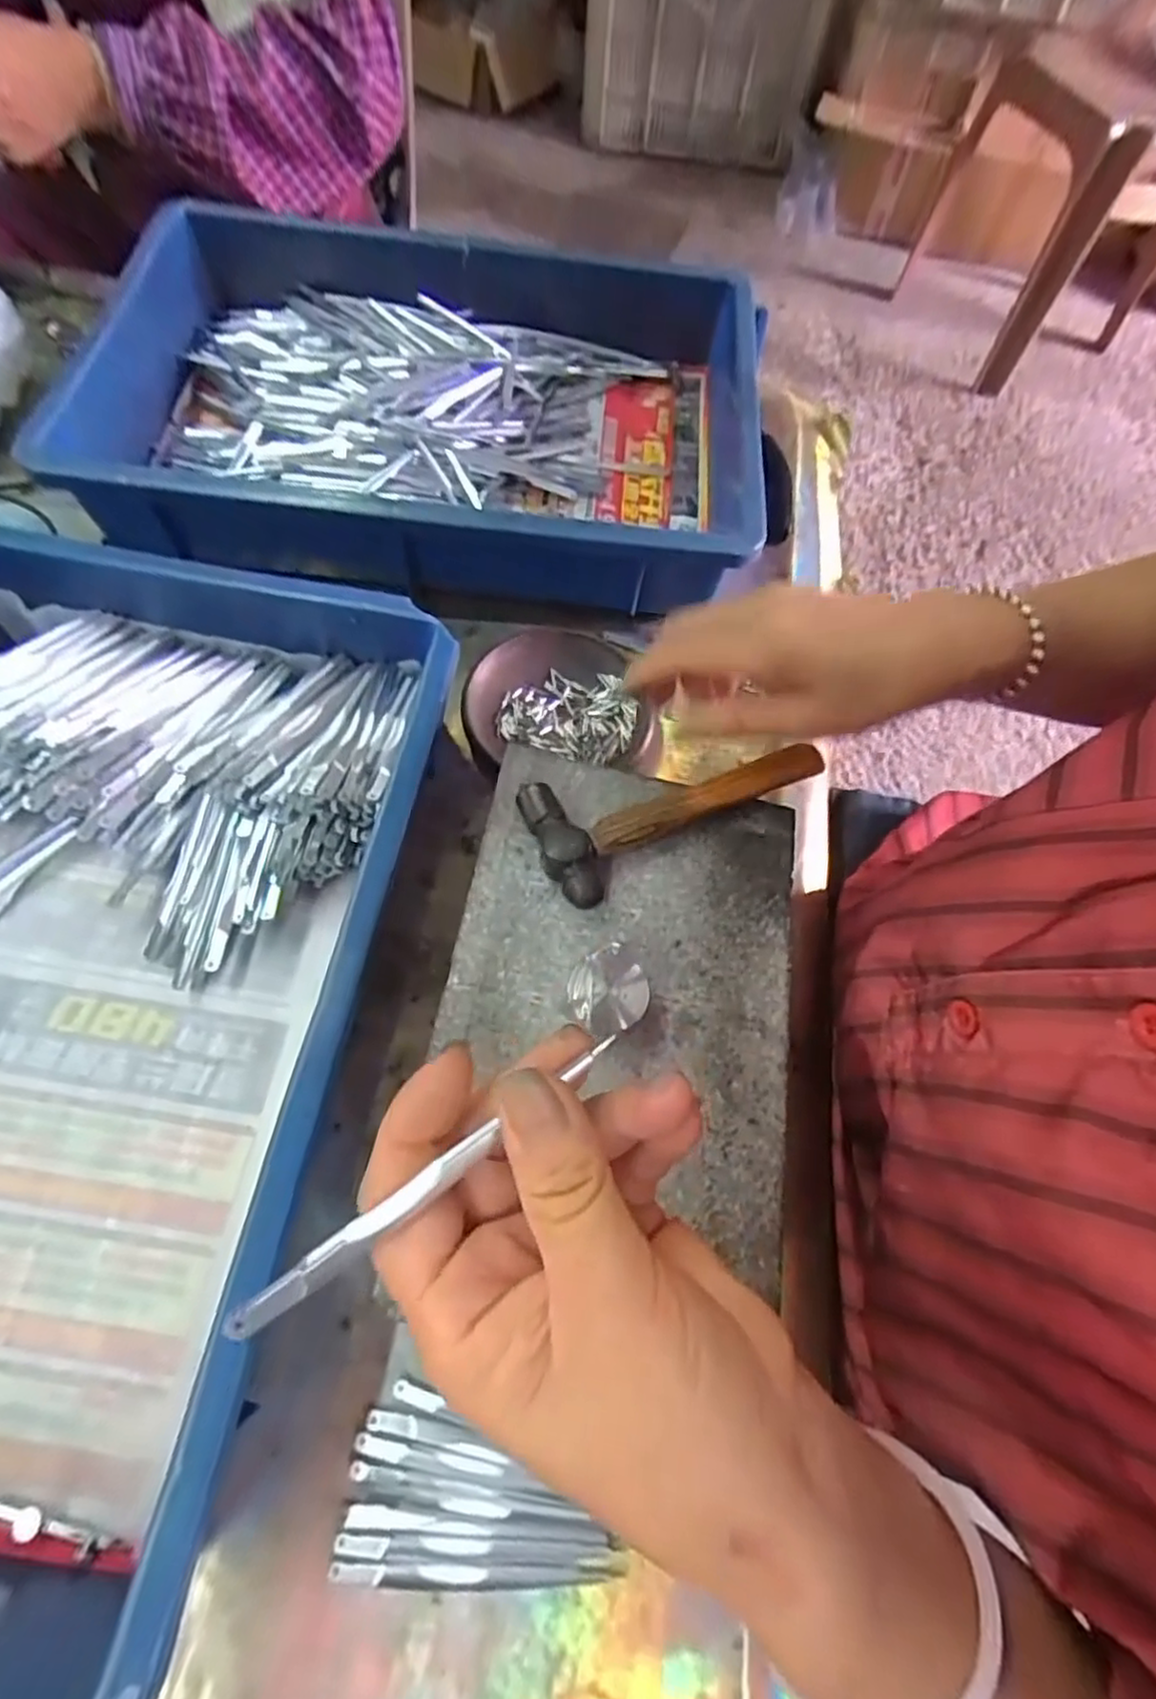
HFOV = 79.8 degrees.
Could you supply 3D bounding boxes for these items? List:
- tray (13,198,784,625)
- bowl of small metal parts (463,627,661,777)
[{"bbox_3d":[-0.100,-0.308,0.489,0.426,0.087,0.302,6,65,-2],"label":"tray"},{"bbox_3d":[-0.010,-0.095,0.428,0.112,0.027,0.094,0,66,-5],"label":"bowl of small metal parts"}]

